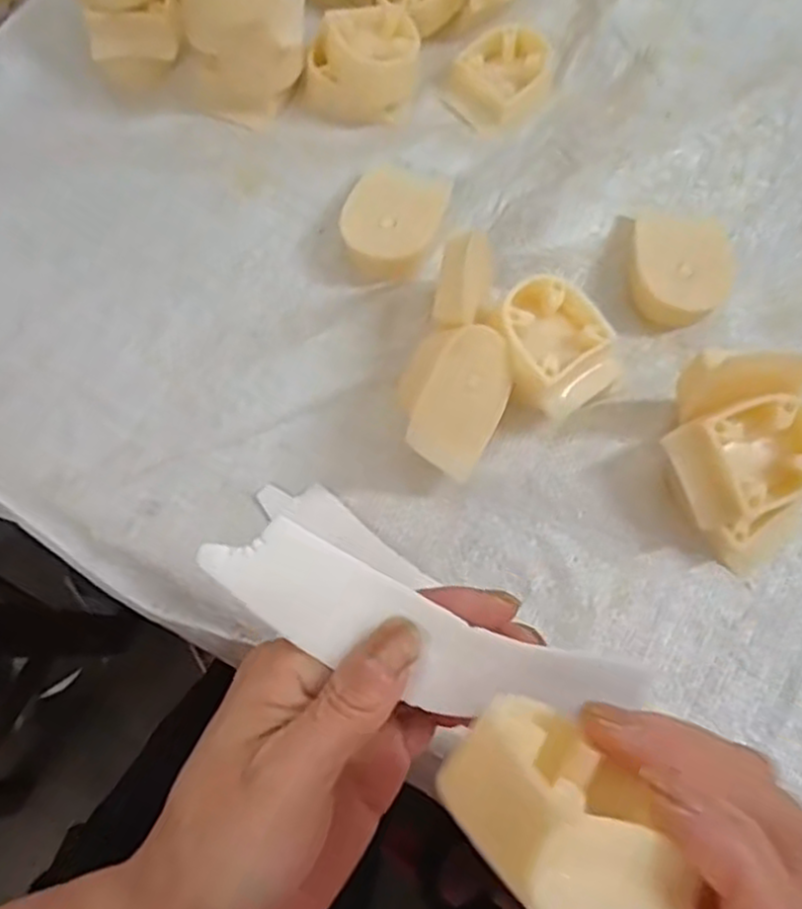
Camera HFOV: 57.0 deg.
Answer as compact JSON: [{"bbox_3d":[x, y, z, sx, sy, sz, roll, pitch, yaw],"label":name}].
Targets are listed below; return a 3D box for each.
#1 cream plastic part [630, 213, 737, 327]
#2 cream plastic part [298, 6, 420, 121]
[{"bbox_3d":[0.140,-0.094,0.373,0.046,0.019,0.051,5,70,1],"label":"cream plastic part"},{"bbox_3d":[-0.022,-0.217,0.412,0.062,0.032,0.053,6,70,2],"label":"cream plastic part"}]

